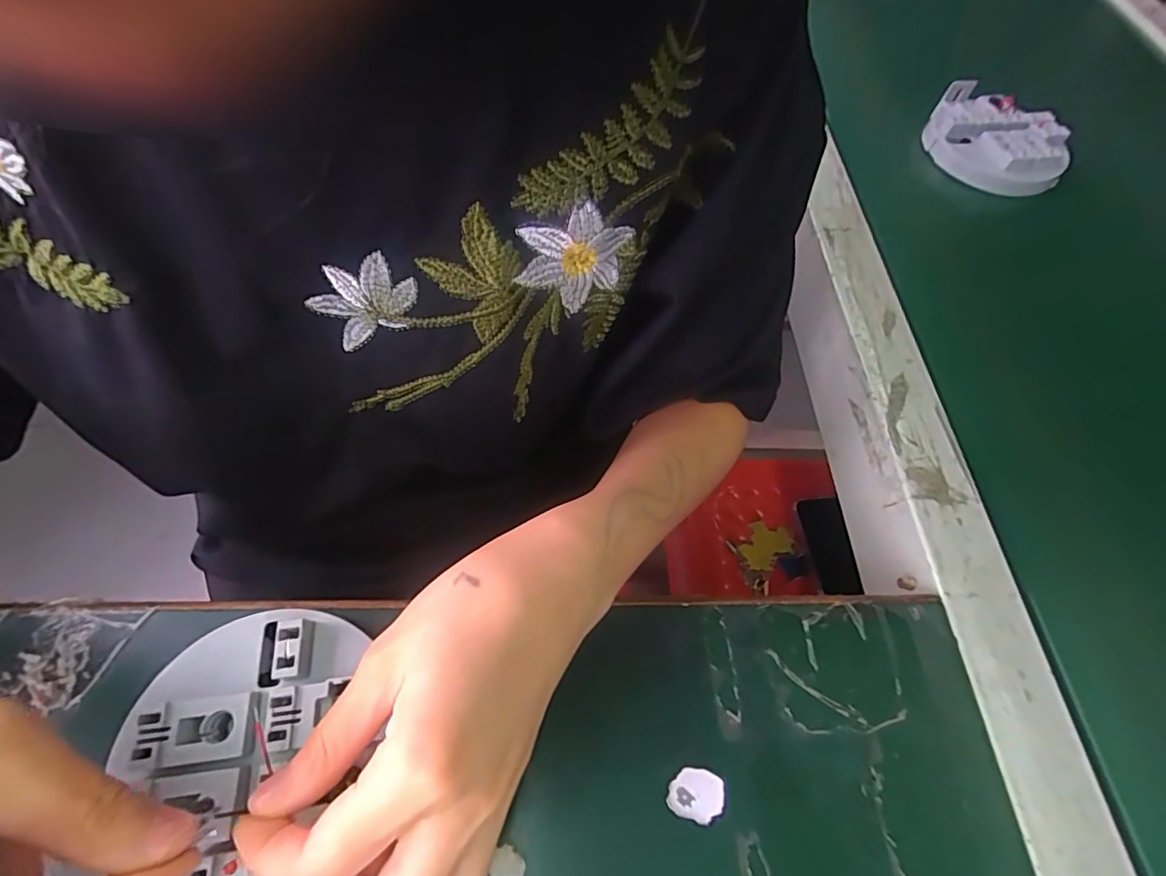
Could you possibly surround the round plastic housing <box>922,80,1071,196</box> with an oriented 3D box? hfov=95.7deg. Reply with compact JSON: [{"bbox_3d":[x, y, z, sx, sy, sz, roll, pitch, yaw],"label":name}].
[{"bbox_3d":[0.326,-0.235,0.419,0.097,0.032,0.097,24,63,9],"label":"round plastic housing"}]

